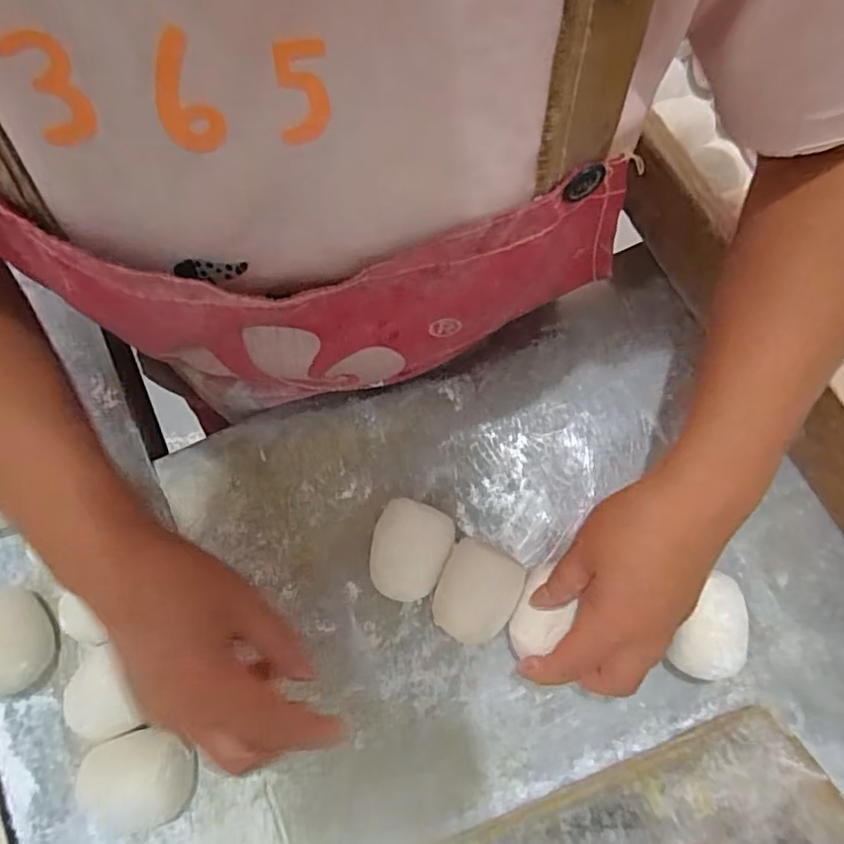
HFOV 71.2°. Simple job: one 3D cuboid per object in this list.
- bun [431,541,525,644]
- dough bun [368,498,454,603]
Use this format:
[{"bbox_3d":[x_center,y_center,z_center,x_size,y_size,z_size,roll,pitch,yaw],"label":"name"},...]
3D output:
[{"bbox_3d":[0.035,0.110,0.380,0.047,0.038,0.058,24,77,7],"label":"bun"},{"bbox_3d":[-0.009,0.085,0.388,0.049,0.037,0.059,22,77,7],"label":"dough bun"}]

